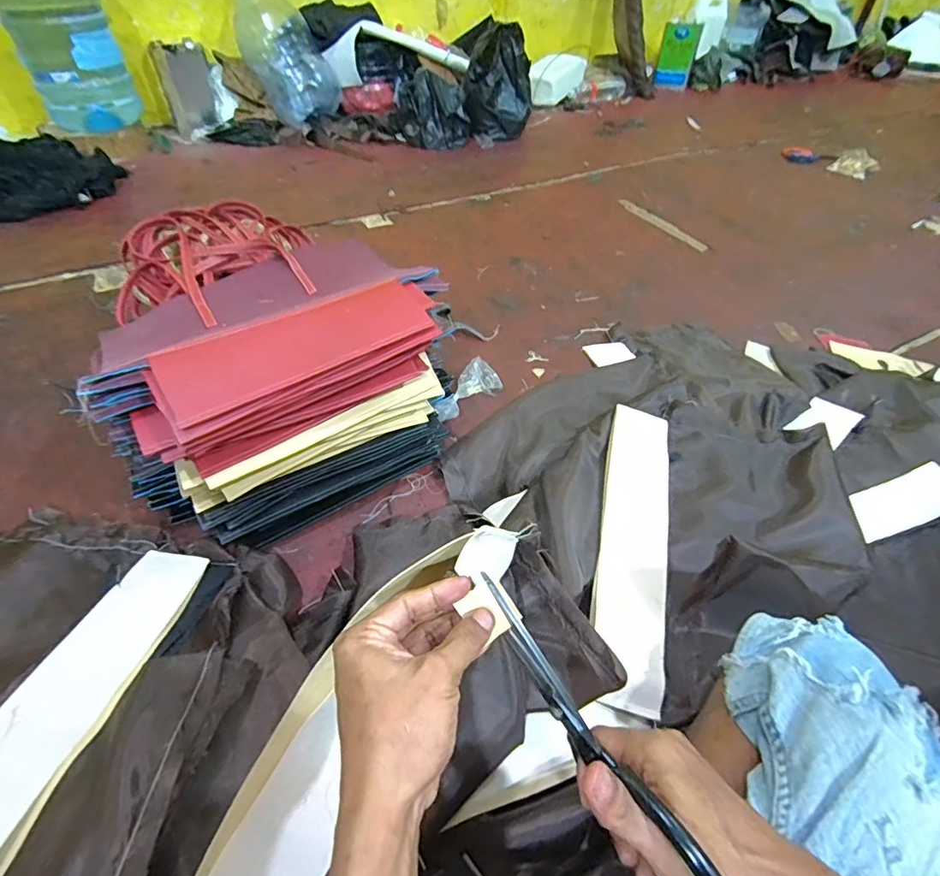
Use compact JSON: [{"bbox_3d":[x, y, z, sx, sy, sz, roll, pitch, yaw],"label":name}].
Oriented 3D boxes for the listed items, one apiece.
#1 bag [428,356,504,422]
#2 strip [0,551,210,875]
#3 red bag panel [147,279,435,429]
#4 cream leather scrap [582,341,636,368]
[{"bbox_3d":[-0.010,-0.076,0.840,0.063,0.041,0.142,35,55,26],"label":"bag"},{"bbox_3d":[-0.350,0.236,0.430,0.072,0.030,0.383,1,25,-2],"label":"strip"},{"bbox_3d":[-0.193,-0.109,0.568,0.291,0.018,0.083,-27,79,-22],"label":"red bag panel"},{"bbox_3d":[0.262,-0.160,0.945,0.080,0.007,0.076,-17,42,0],"label":"cream leather scrap"}]

